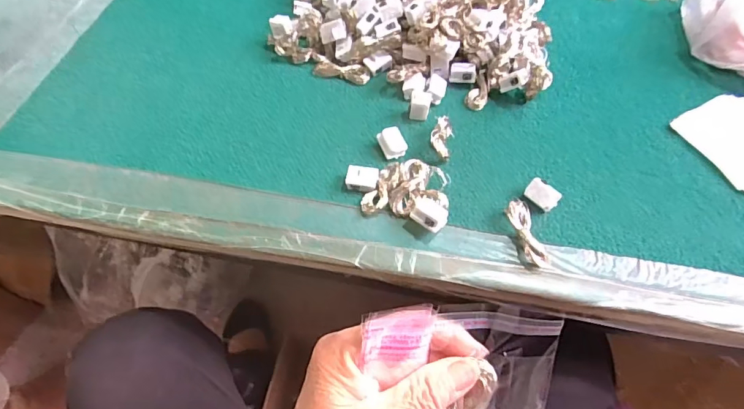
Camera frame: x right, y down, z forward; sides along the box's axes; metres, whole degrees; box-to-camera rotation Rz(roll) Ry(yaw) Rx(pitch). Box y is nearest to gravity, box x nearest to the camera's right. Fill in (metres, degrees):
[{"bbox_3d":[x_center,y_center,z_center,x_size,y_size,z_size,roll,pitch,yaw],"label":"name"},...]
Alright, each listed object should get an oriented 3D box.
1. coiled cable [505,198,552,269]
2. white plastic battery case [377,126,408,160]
[{"bbox_3d":[0.132,0.025,0.384,0.021,0.015,0.060,-12,59,-9],"label":"coiled cable"},{"bbox_3d":[0.020,-0.058,0.429,0.023,0.010,0.029,-20,85,-7],"label":"white plastic battery case"}]

